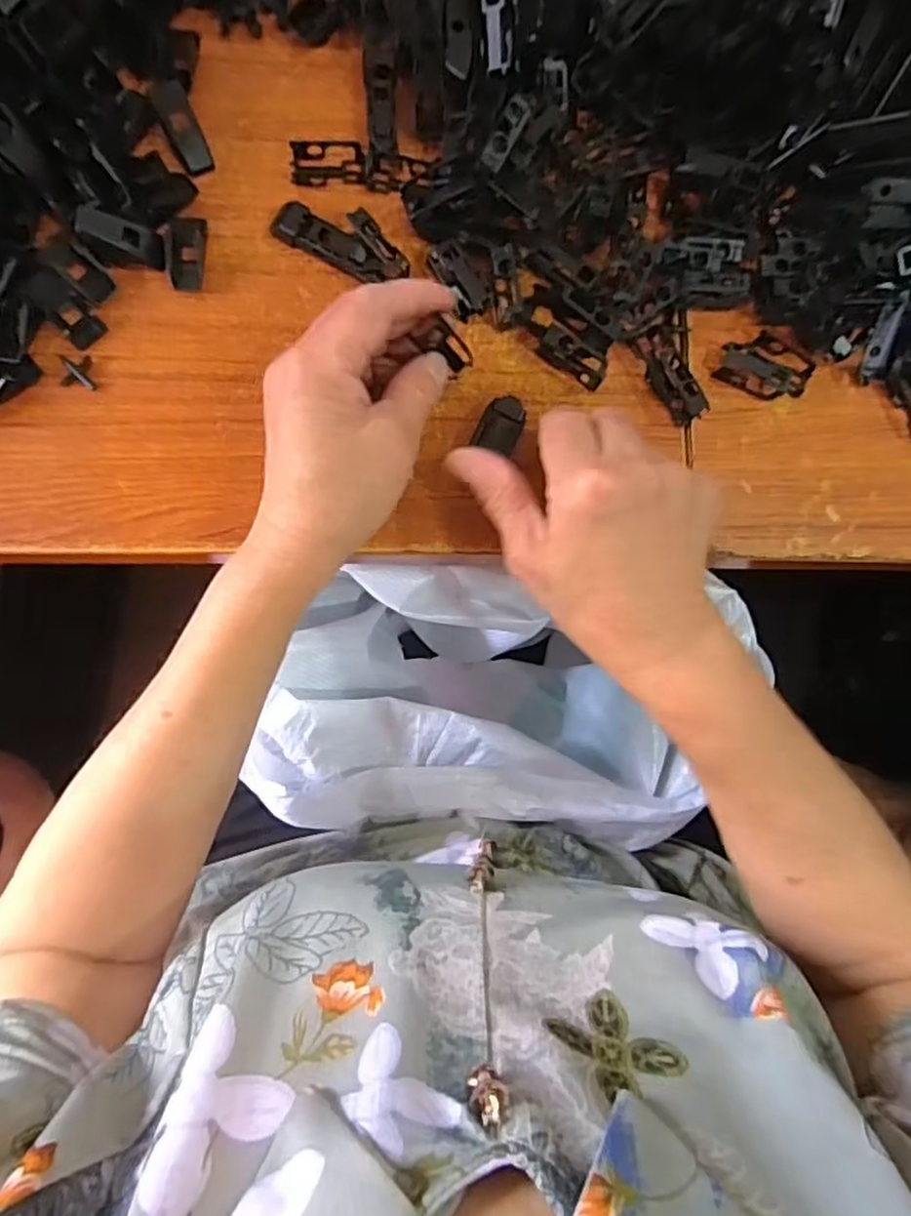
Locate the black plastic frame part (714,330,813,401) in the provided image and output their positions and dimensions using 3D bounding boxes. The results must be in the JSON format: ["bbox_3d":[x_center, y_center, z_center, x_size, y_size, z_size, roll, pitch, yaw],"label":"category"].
[{"bbox_3d":[0.173,-0.135,0.378,0.053,0.009,0.033,15,83,-5],"label":"black plastic frame part"}]

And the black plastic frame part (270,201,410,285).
[{"bbox_3d":[-0.058,-0.193,0.358,0.070,0.011,0.028,24,82,-4],"label":"black plastic frame part"}]

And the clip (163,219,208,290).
[{"bbox_3d":[-0.140,-0.185,0.353,0.019,0.010,0.036,0,84,-7],"label":"clip"}]

